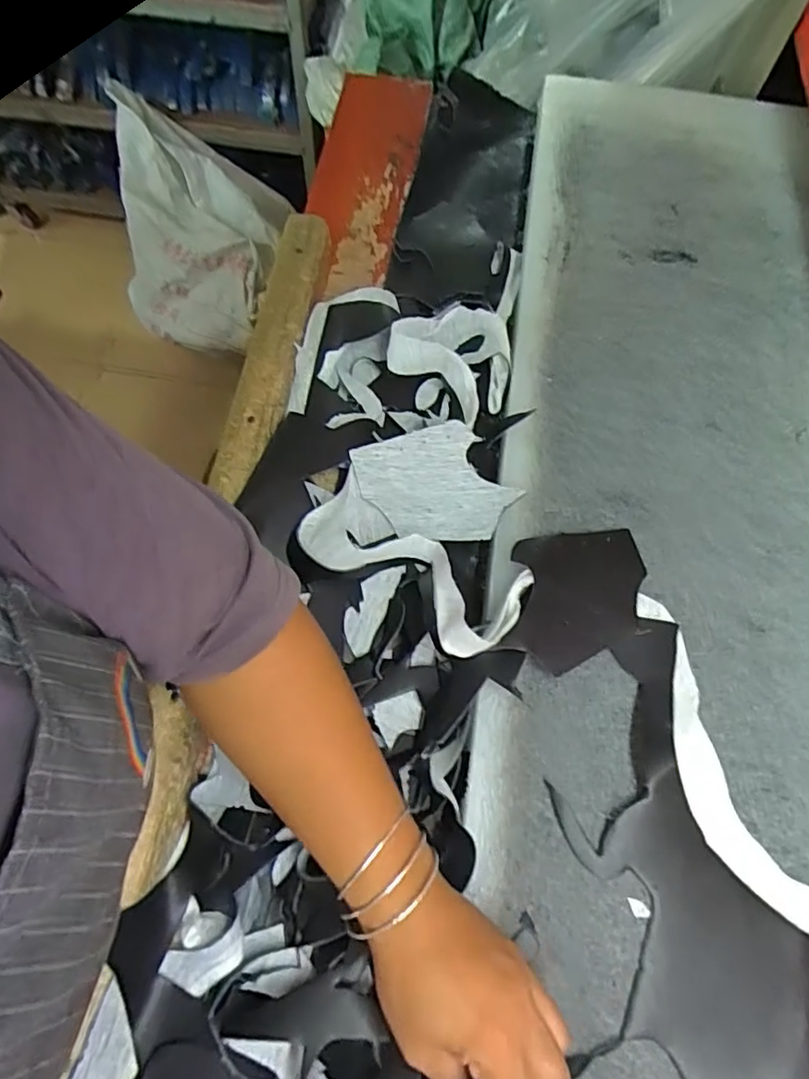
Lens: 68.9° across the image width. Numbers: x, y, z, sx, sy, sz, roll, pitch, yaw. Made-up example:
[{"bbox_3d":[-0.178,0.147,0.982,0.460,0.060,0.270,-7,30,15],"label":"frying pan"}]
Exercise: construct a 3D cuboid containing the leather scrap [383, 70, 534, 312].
[{"bbox_3d":[0.072,-0.393,0.659,0.139,0.065,0.341,10,67,4],"label":"leather scrap"}]

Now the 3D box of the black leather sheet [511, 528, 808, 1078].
[{"bbox_3d":[0.209,0.235,0.362,0.306,0.036,0.487,10,67,4],"label":"black leather sheet"}]

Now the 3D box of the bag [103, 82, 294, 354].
[{"bbox_3d":[-0.505,-0.750,1.475,0.364,0.495,0.349,14,67,7],"label":"bag"}]

